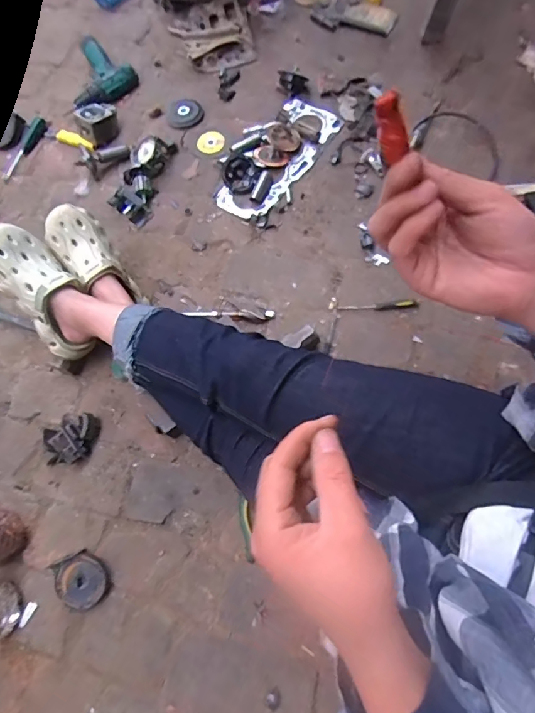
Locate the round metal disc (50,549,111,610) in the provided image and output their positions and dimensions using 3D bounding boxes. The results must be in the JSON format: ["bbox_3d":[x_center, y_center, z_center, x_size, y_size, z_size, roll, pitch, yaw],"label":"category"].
[{"bbox_3d":[-0.317,0.378,0.767,0.097,0.030,0.082,38,78,18],"label":"round metal disc"}]

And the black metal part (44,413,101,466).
[{"bbox_3d":[-0.367,0.153,0.833,0.102,0.051,0.083,-13,69,1],"label":"black metal part"}]

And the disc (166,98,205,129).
[{"bbox_3d":[-0.192,-0.558,1.042,0.087,0.011,0.074,17,89,14],"label":"disc"}]

